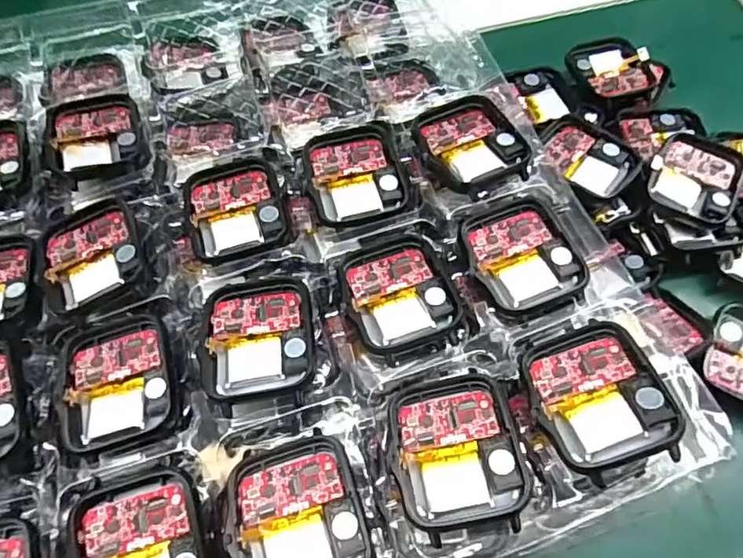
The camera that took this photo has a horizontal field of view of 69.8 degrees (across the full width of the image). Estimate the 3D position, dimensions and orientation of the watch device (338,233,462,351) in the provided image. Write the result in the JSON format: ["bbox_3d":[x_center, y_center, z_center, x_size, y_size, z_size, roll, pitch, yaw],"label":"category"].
[{"bbox_3d":[0.009,0.004,0.192,0.037,0.005,0.044,-18,63,-7],"label":"watch device"}]

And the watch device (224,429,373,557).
[{"bbox_3d":[-0.021,0.070,0.155,0.037,0.008,0.045,-16,63,-6],"label":"watch device"}]

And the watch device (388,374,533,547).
[{"bbox_3d":[0.025,0.052,0.163,0.037,0.011,0.045,-10,62,-3],"label":"watch device"}]

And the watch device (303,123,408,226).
[{"bbox_3d":[-0.007,-0.043,0.217,0.038,0.008,0.044,-12,62,-4],"label":"watch device"}]

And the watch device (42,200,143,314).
[{"bbox_3d":[-0.105,-0.010,0.200,0.036,0.008,0.046,-17,63,-6],"label":"watch device"}]

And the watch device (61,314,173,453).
[{"bbox_3d":[-0.086,0.034,0.181,0.036,0.005,0.044,-14,63,-5],"label":"watch device"}]

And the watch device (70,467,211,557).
[{"bbox_3d":[-0.066,0.080,0.155,0.037,0.012,0.045,-14,63,-5],"label":"watch device"}]

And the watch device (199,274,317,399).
[{"bbox_3d":[-0.039,0.019,0.184,0.037,0.008,0.043,-6,62,0],"label":"watch device"}]

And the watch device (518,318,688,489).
[{"bbox_3d":[0.069,0.036,0.164,0.036,0.014,0.047,-13,62,-4],"label":"watch device"}]

